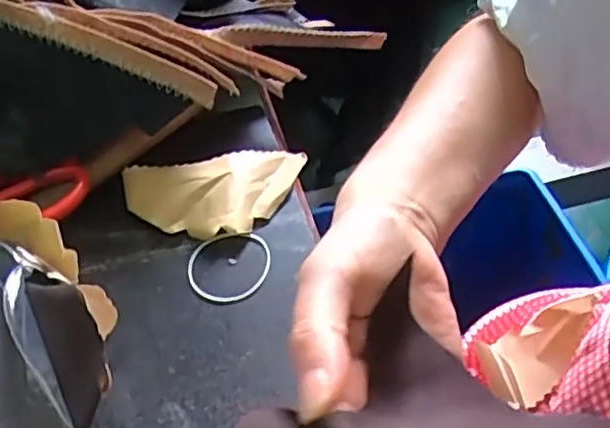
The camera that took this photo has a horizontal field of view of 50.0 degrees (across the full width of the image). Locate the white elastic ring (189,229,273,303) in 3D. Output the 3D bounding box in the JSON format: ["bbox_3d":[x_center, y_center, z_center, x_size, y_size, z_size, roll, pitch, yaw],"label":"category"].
[{"bbox_3d":[-0.049,0.034,0.425,0.054,0.005,0.050,-1,54,1],"label":"white elastic ring"}]

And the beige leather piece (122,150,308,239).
[{"bbox_3d":[-0.060,-0.016,0.459,0.125,0.014,0.069,-12,50,-7],"label":"beige leather piece"}]

